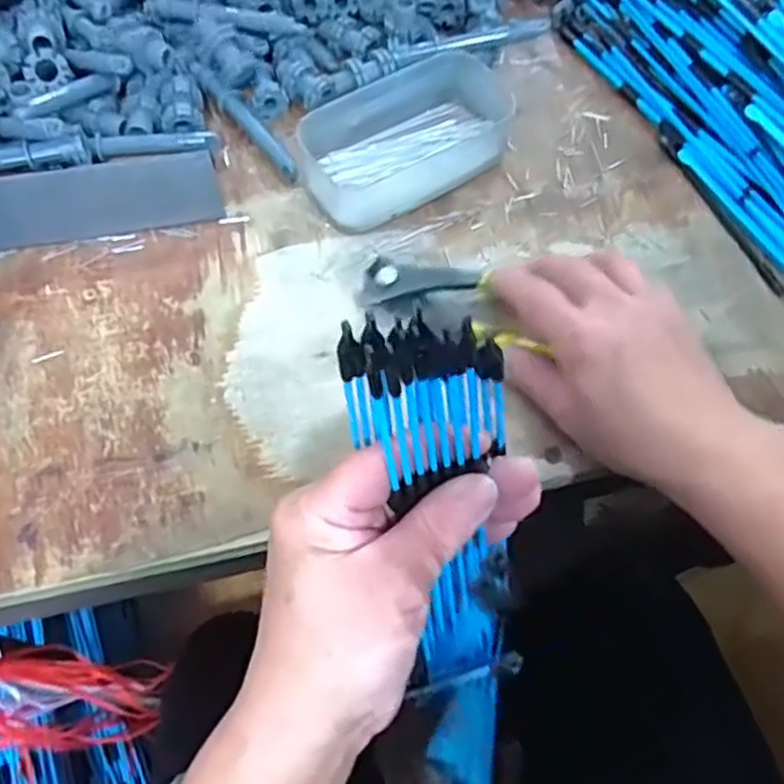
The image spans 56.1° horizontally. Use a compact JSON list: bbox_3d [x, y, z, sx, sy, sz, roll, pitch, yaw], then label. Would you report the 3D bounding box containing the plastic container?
[{"bbox_3d":[0.006,-0.145,0.419,0.126,0.035,0.078,-33,70,-16],"label":"plastic container"}]

